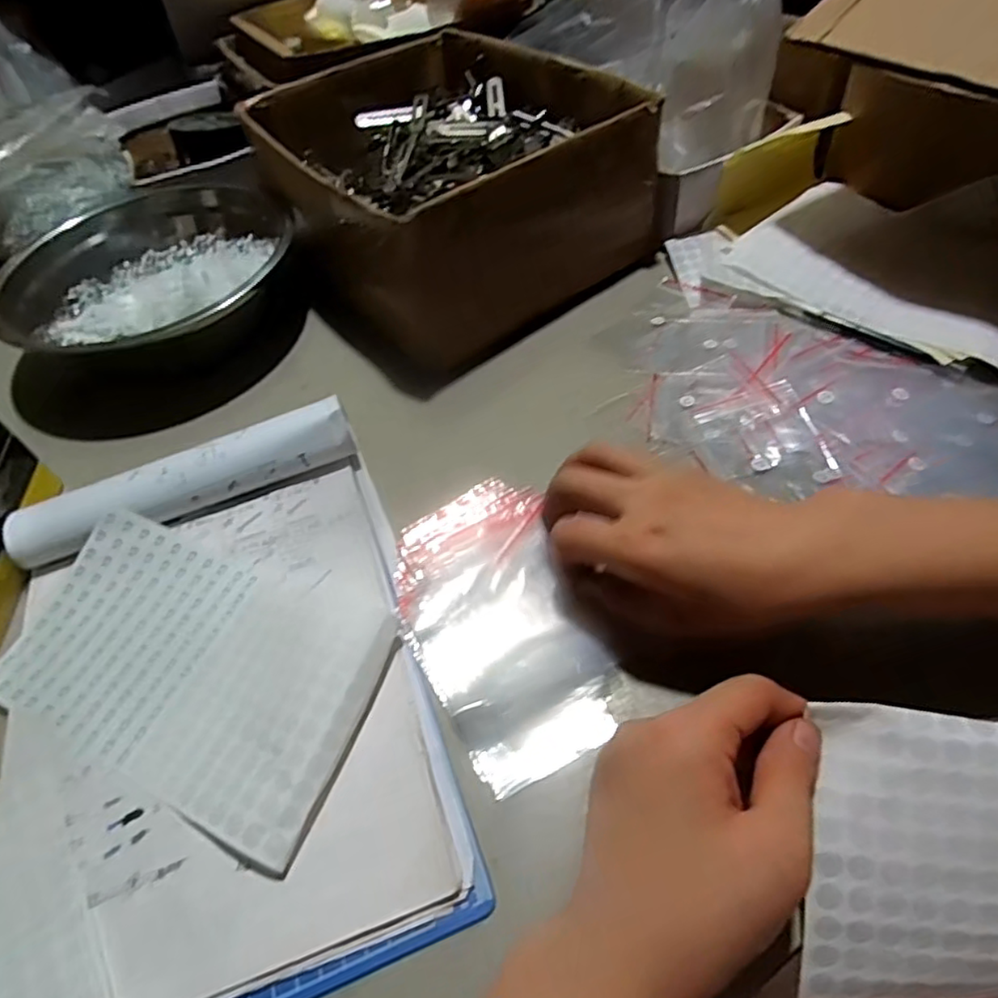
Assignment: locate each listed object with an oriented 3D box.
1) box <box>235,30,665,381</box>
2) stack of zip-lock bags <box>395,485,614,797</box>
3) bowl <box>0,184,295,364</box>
[{"bbox_3d":[-0.053,-0.299,0.575,0.266,0.118,0.329,-34,57,-20],"label":"box"},{"bbox_3d":[-0.001,0.067,0.348,0.093,0.009,0.165,-20,55,-10],"label":"stack of zip-lock bags"},{"bbox_3d":[-0.296,-0.196,0.549,0.230,0.062,0.200,0,54,5],"label":"bowl"}]

